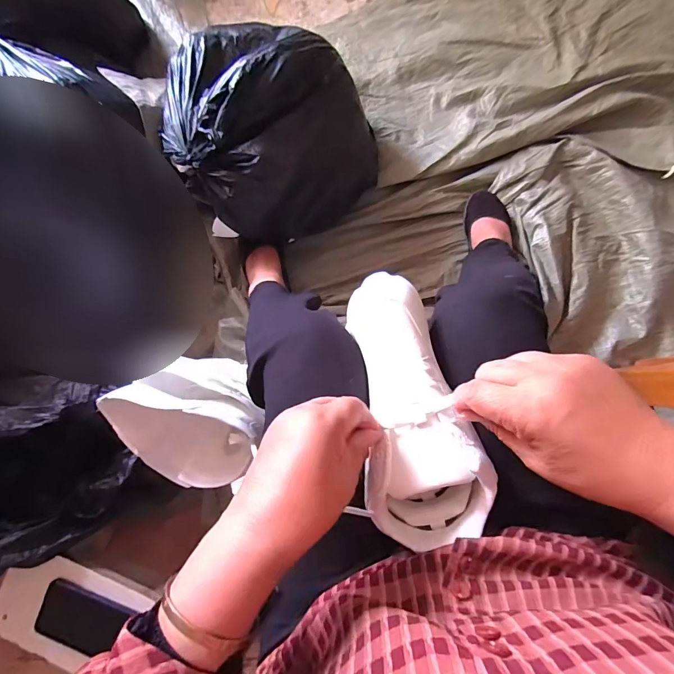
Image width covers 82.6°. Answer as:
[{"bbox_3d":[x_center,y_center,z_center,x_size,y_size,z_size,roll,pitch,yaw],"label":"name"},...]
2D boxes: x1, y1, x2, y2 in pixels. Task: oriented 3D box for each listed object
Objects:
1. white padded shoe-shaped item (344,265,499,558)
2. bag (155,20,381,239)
[{"bbox_3d":[0.063,0.057,0.349,0.097,0.076,0.236,-12,73,1],"label":"white padded shoe-shaped item"},{"bbox_3d":[-0.137,-0.392,0.725,0.360,0.231,0.375,-44,82,-1],"label":"bag"}]

